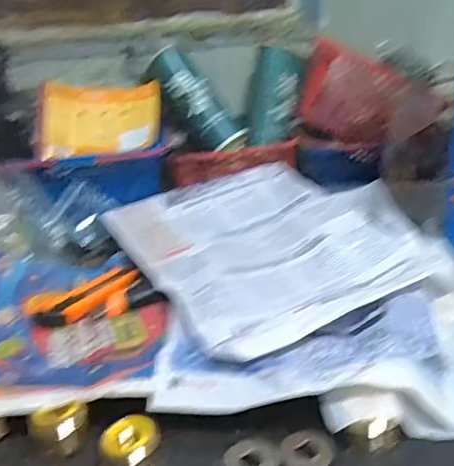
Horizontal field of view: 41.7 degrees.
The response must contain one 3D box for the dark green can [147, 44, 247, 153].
[{"bbox_3d":[-0.046,-0.195,0.876,0.049,0.176,0.052,-39,1,1],"label":"dark green can"}]

